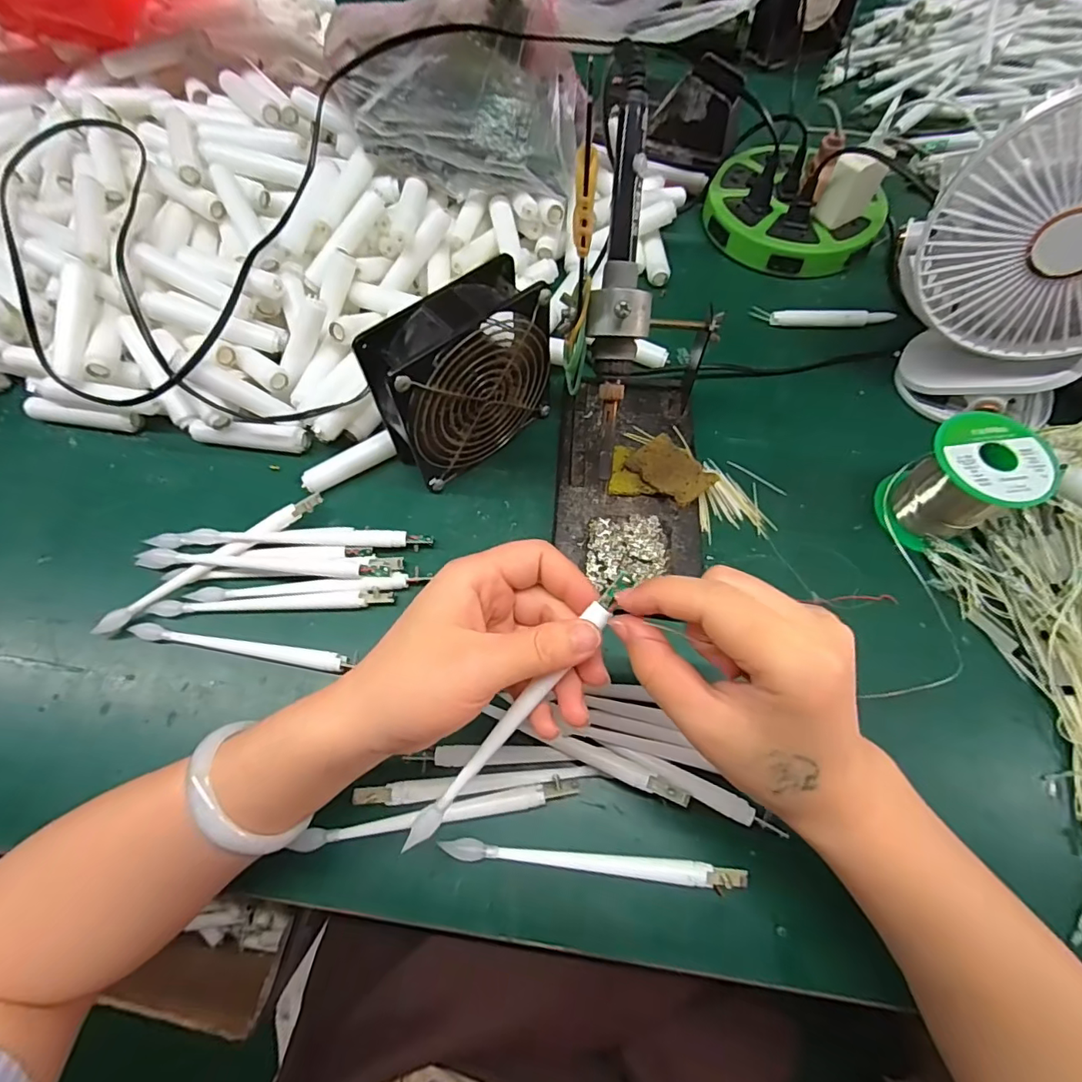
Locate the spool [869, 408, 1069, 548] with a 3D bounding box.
[{"bbox_3d":[0.277,-0.038,0.339,0.067,0.068,0.065,0,64,0],"label":"spool"}]

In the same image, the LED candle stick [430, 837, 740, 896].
[{"bbox_3d":[0.027,0.173,0.279,0.160,0.008,0.012,5,64,2],"label":"LED candle stick"}]

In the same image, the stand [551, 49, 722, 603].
[{"bbox_3d":[0.072,-0.097,0.309,0.104,0.196,0.184,9,64,5],"label":"stand"}]

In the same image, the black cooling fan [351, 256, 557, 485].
[{"bbox_3d":[-0.055,-0.108,0.357,0.129,0.113,0.048,-38,69,-17],"label":"black cooling fan"}]

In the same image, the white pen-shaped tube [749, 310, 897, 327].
[{"bbox_3d":[0.248,-0.196,0.453,0.118,0.007,0.013,0,64,0],"label":"white pen-shaped tube"}]

